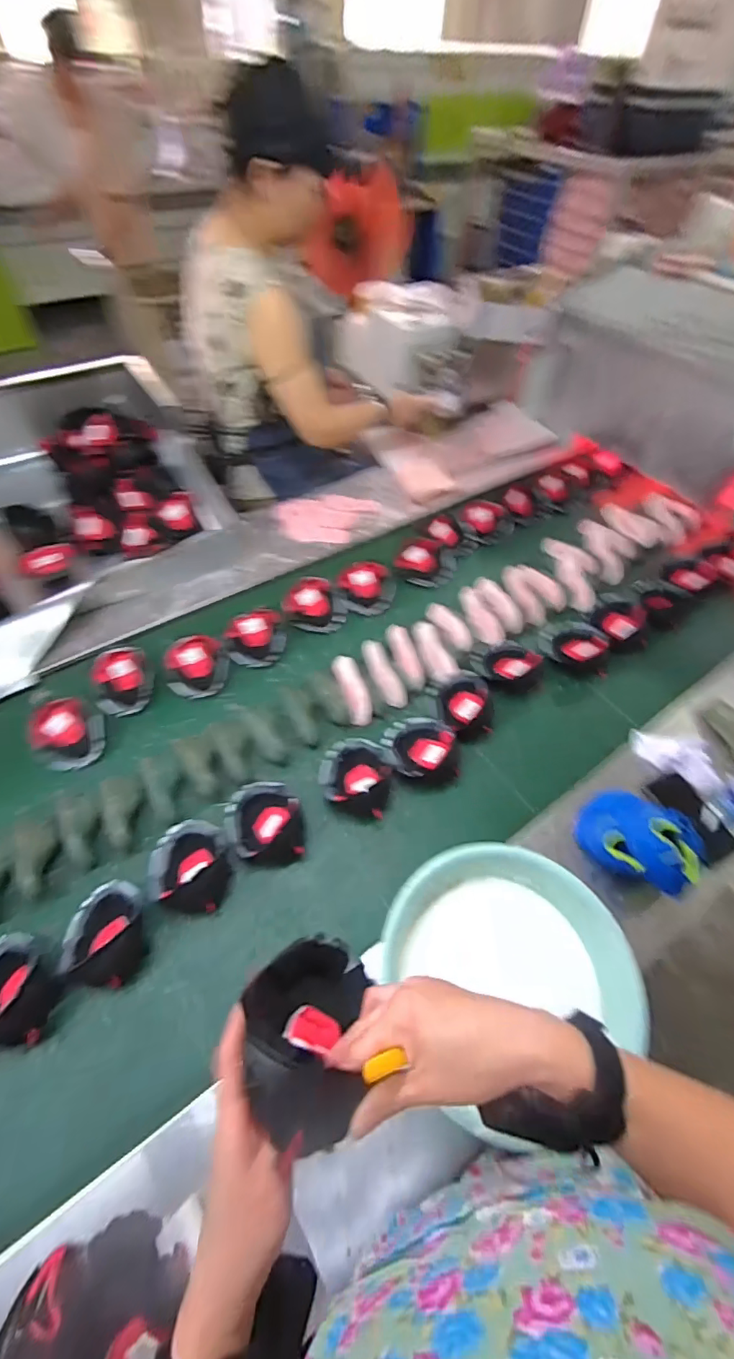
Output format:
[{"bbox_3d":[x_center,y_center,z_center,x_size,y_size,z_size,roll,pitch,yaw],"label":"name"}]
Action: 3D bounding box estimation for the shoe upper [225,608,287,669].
[{"bbox_3d":[-0.233,-0.088,1.041,0.118,0.040,0.124,-13,56,-13],"label":"shoe upper"}]

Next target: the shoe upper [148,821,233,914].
[{"bbox_3d":[-0.270,0.287,0.769,0.118,0.066,0.144,-15,57,-14],"label":"shoe upper"}]

